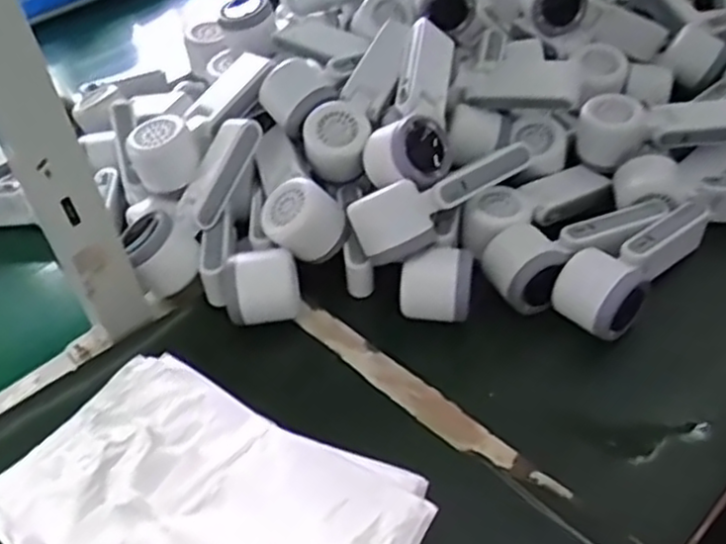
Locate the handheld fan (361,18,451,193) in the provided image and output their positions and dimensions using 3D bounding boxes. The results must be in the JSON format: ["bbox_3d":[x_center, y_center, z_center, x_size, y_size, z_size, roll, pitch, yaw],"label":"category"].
[{"bbox_3d":[0.044,-0.151,0.621,0.075,0.065,0.171,6,66,12],"label":"handheld fan"}]

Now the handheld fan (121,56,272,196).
[{"bbox_3d":[-0.144,-0.143,0.662,0.061,0.043,0.167,26,65,28],"label":"handheld fan"}]

